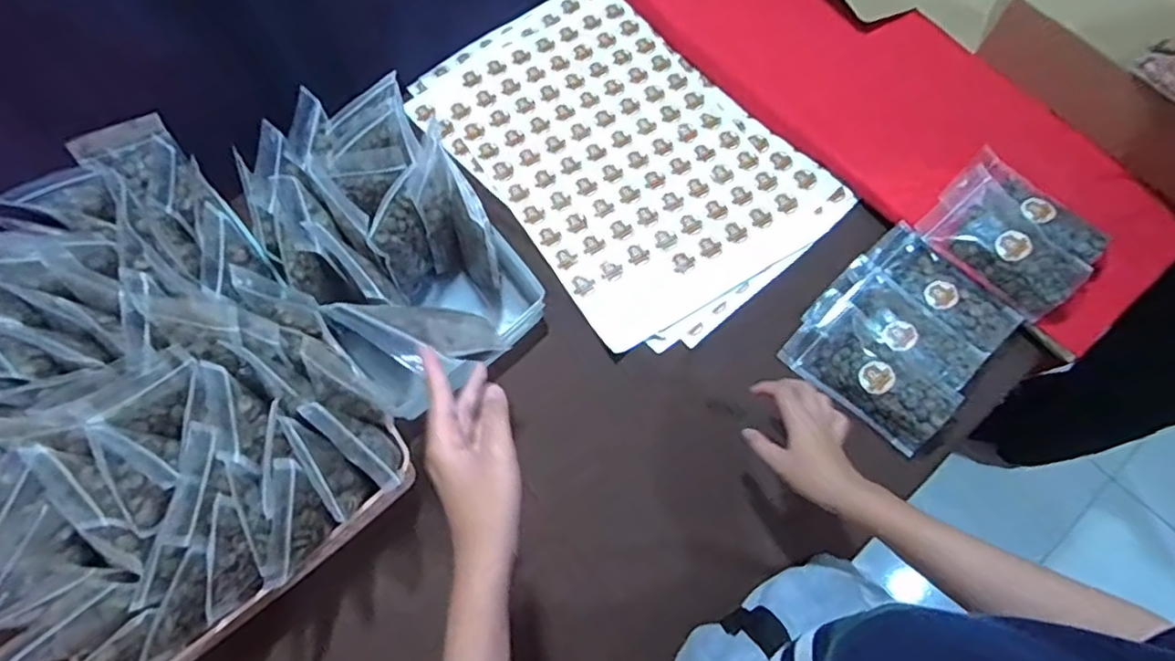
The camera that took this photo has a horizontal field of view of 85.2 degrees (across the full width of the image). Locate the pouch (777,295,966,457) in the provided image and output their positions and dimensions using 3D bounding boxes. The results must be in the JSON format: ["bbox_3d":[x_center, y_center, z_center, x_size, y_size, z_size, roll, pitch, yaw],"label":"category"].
[{"bbox_3d":[0.303,0.048,0.688,0.087,0.044,0.170,-41,73,-14],"label":"pouch"}]

